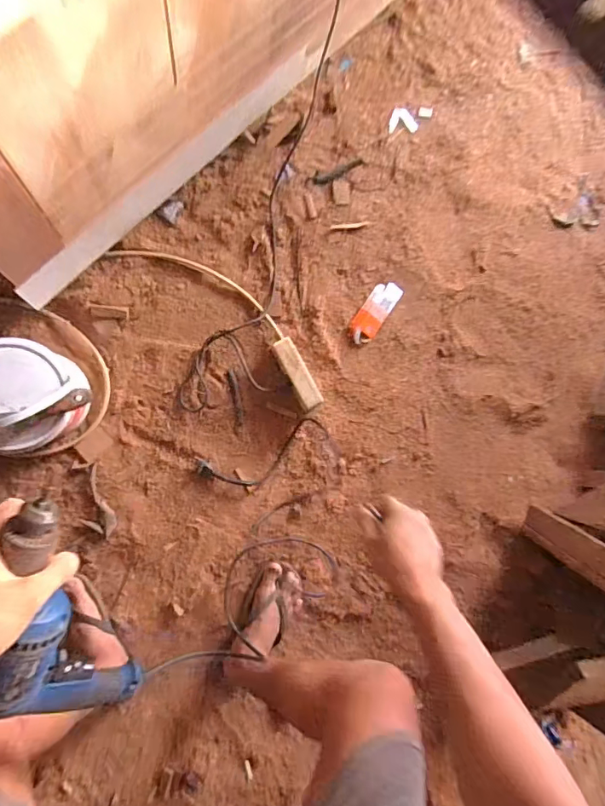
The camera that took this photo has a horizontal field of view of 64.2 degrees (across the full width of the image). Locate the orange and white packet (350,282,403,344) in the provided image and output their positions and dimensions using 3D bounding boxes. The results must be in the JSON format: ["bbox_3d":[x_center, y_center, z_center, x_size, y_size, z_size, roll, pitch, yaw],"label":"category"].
[{"bbox_3d":[0.160,-0.201,1.064,0.059,0.012,0.155,36,81,-12],"label":"orange and white packet"}]

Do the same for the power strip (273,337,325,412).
[{"bbox_3d":[-0.011,-0.059,0.998,0.048,0.052,0.162,-30,97,-14],"label":"power strip"}]

